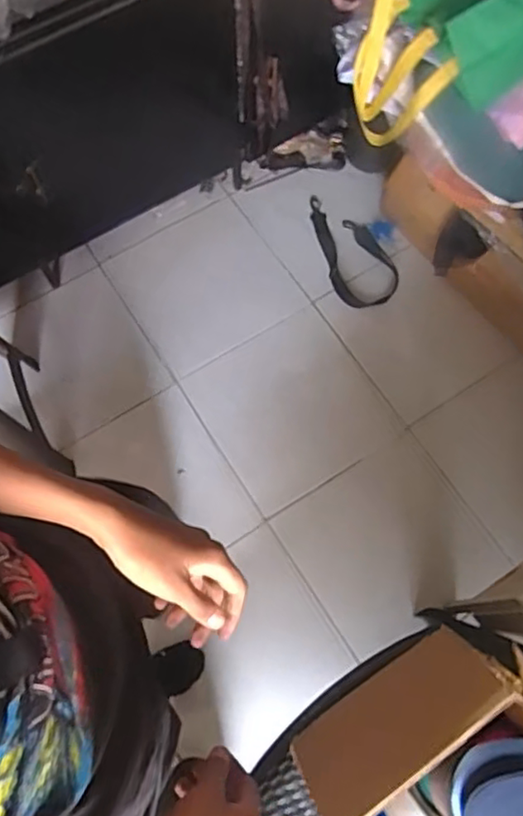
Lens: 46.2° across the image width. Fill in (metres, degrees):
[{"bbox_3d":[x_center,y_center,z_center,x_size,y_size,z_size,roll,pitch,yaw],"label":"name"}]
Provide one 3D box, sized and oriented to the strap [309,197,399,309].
[{"bbox_3d":[0.234,-0.417,1.609,0.157,0.029,0.343,-19,71,-6],"label":"strap"}]

